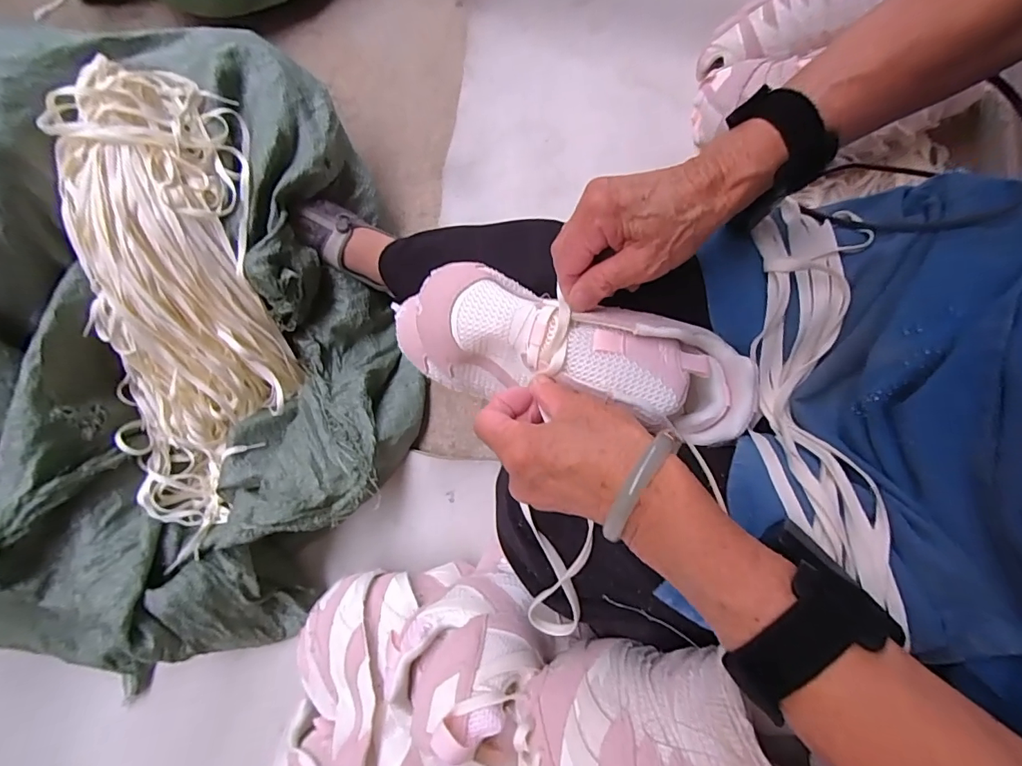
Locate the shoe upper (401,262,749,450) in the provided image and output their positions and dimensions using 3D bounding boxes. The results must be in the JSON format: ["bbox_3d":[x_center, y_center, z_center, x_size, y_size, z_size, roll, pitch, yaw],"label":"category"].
[{"bbox_3d":[0.042,-0.022,0.347,0.261,0.068,0.085,14,76,4],"label":"shoe upper"}]

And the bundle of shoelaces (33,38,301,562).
[{"bbox_3d":[-0.388,-0.087,0.574,0.198,0.120,0.545,0,102,0],"label":"bundle of shoelaces"}]

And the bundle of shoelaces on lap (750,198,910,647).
[{"bbox_3d":[0.198,-0.004,0.324,0.075,0.063,0.266,8,76,2],"label":"bundle of shoelaces on lap"}]

